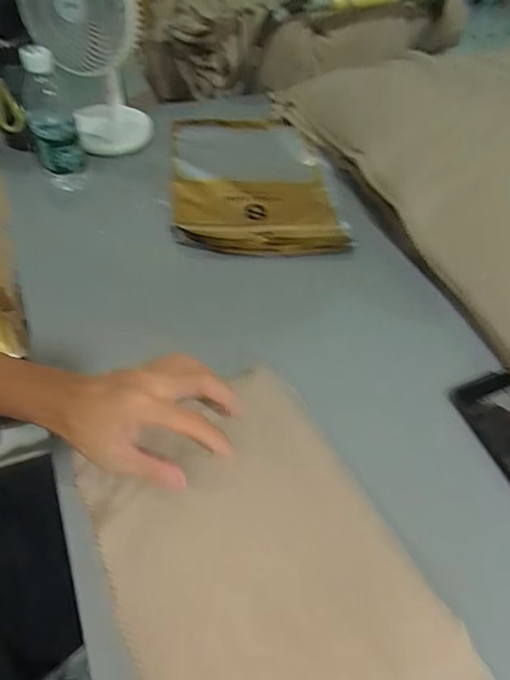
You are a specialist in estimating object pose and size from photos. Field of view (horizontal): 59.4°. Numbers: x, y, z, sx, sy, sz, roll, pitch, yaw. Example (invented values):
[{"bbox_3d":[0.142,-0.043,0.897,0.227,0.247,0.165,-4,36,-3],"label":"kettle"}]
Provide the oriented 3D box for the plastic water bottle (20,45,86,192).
[{"bbox_3d":[-0.277,-0.296,0.611,0.059,0.181,0.073,-18,55,-19],"label":"plastic water bottle"}]

